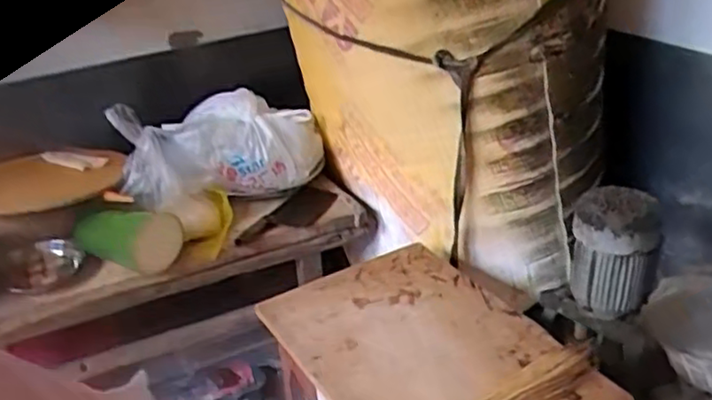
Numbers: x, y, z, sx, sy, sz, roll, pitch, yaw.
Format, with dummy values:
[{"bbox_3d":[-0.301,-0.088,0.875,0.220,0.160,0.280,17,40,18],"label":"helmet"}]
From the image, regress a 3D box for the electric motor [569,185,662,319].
[{"bbox_3d":[0.461,0.088,1.246,0.139,0.225,0.117,14,33,26],"label":"electric motor"}]

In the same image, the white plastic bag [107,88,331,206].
[{"bbox_3d":[-0.292,-0.119,1.545,0.457,0.226,0.125,-7,30,-9],"label":"white plastic bag"}]

